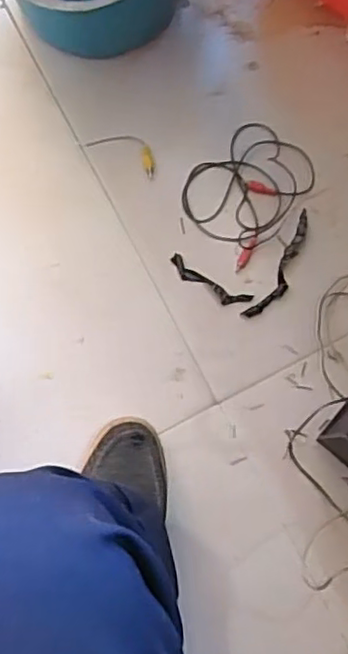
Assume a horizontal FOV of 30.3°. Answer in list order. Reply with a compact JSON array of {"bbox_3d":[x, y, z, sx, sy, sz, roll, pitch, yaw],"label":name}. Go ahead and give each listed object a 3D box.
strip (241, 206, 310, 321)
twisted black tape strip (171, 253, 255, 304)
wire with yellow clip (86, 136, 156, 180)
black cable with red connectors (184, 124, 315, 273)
[{"bbox_3d":[0.135,-0.071,0.788,0.032,0.007,0.154,31,81,6],"label":"strip"},{"bbox_3d":[0.042,-0.053,0.774,0.108,0.004,0.025,30,81,6],"label":"twisted black tape strip"},{"bbox_3d":[-0.061,-0.225,0.810,0.093,0.014,0.038,27,81,6],"label":"wire with yellow clip"},{"bbox_3d":[0.094,-0.178,0.797,0.132,0.011,0.175,43,82,8],"label":"black cable with red connectors"}]

